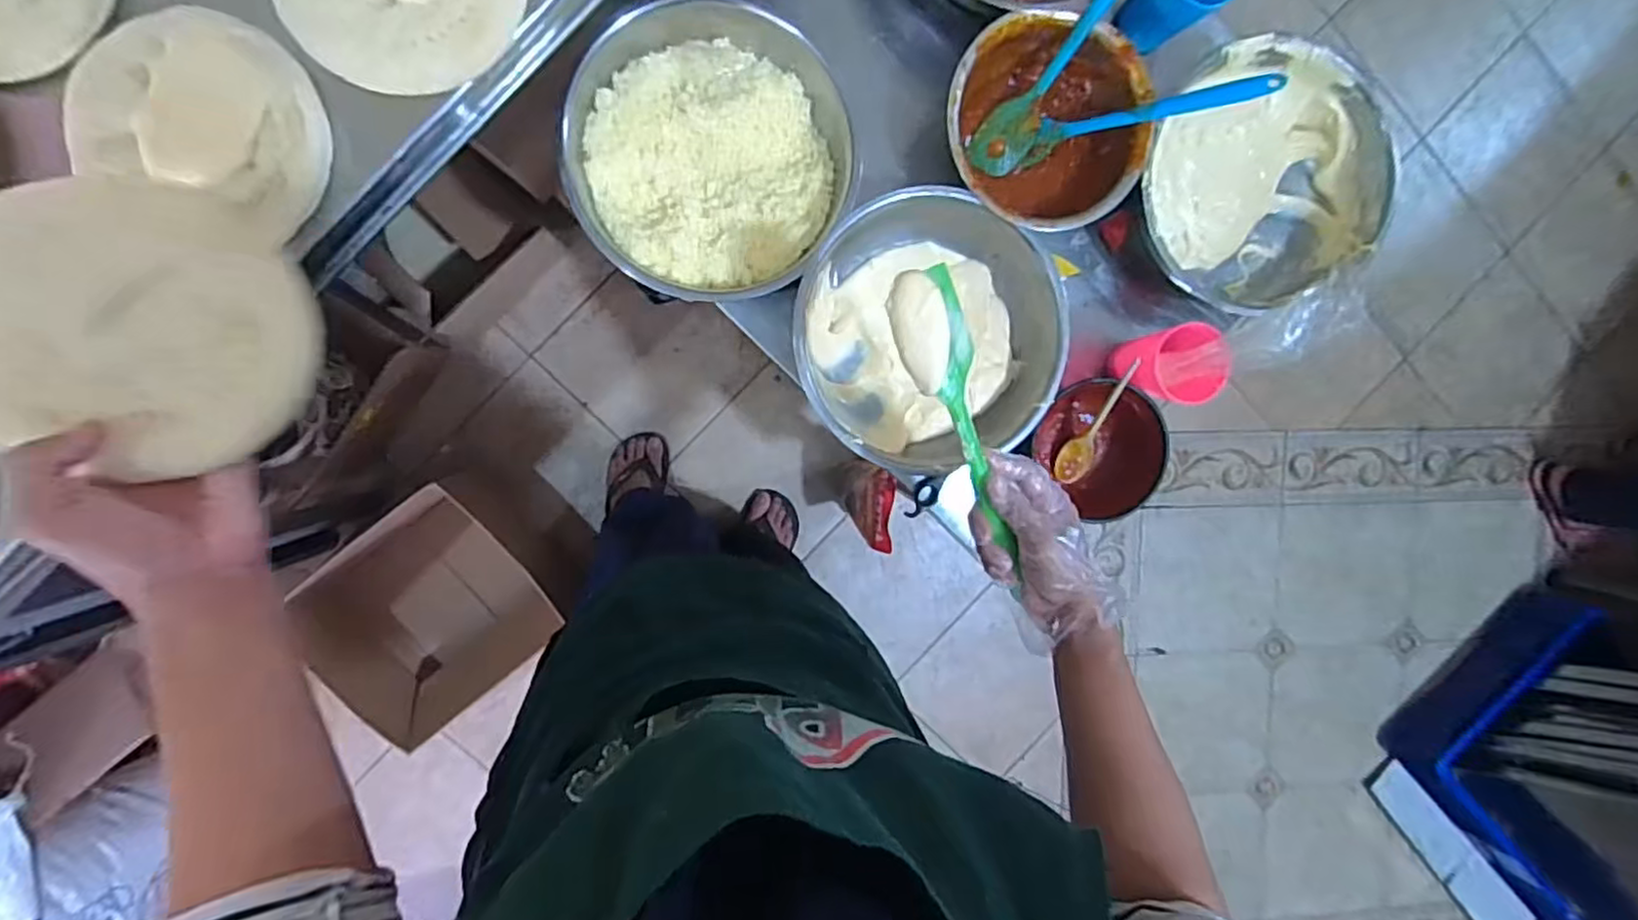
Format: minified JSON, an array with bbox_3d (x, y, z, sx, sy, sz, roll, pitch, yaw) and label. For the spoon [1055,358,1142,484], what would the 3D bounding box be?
[{"bbox_3d":[0.290,-0.040,0.717,0.034,0.021,0.151,11,129,-8],"label":"spoon"}]

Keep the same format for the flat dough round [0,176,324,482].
[{"bbox_3d":[-0.334,-0.066,0.346,0.134,0.018,0.139,-3,96,-32],"label":"flat dough round"}]

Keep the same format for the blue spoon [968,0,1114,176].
[{"bbox_3d":[0.235,-0.391,0.650,0.051,0.027,0.257,32,116,-9],"label":"blue spoon"}]

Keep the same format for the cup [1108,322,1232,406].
[{"bbox_3d":[0.345,-0.094,0.698,0.075,0.102,0.074,-1,95,-7],"label":"cup"}]

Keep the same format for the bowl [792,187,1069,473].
[{"bbox_3d":[0.106,-0.127,0.686,0.257,0.081,0.246,-1,95,-7],"label":"bowl"}]

